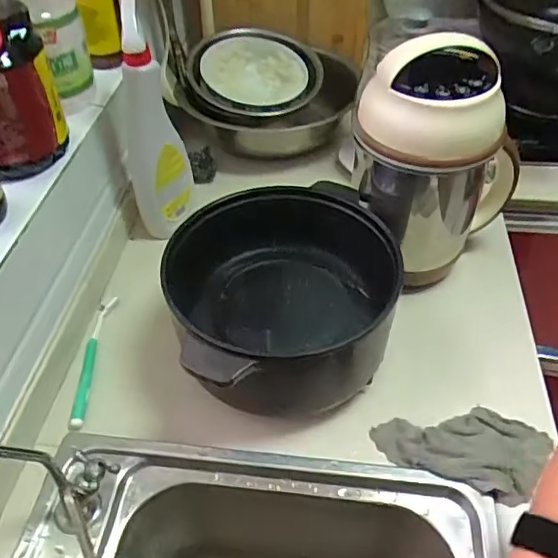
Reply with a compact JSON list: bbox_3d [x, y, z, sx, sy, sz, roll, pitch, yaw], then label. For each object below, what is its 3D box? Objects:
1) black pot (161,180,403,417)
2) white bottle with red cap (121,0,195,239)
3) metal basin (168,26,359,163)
[{"bbox_3d":[0.010,0.014,0.615,0.237,0.112,0.234,-1,46,1],"label":"black pot"},{"bbox_3d":[-0.162,-0.192,0.739,0.076,0.303,0.073,-1,46,1],"label":"white bottle with red cap"},{"bbox_3d":[-0.024,-0.357,1.021,0.303,0.111,0.341,11,48,12],"label":"metal basin"}]

